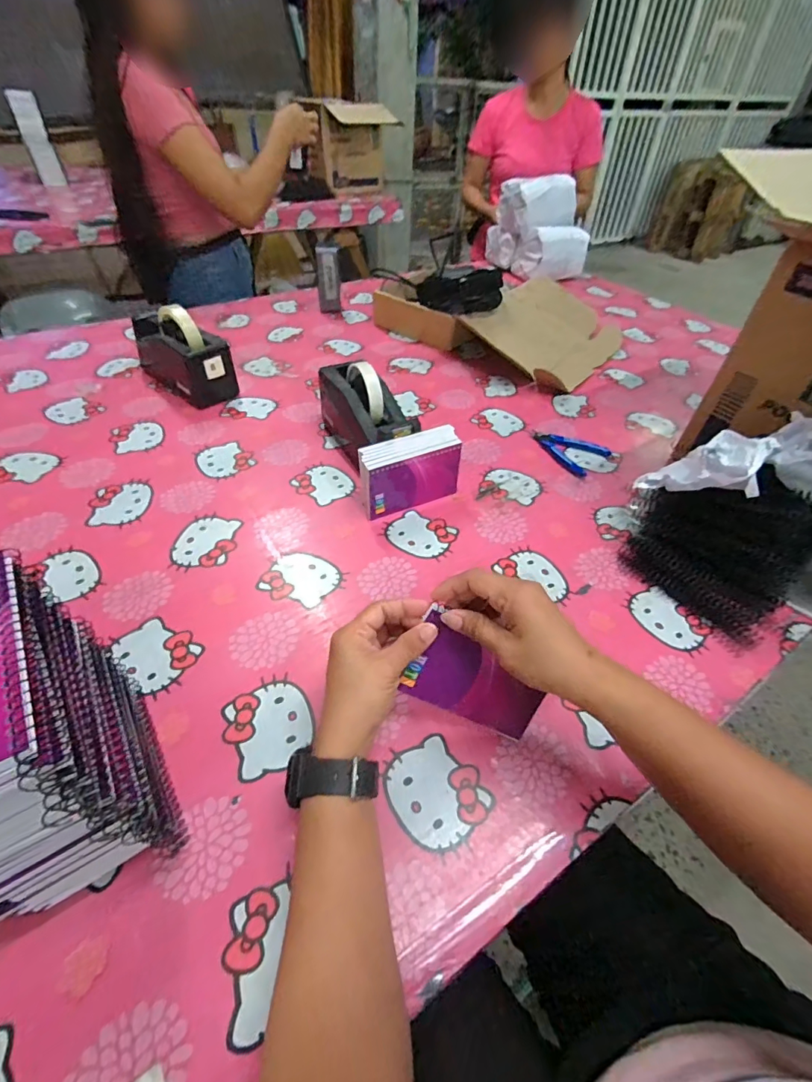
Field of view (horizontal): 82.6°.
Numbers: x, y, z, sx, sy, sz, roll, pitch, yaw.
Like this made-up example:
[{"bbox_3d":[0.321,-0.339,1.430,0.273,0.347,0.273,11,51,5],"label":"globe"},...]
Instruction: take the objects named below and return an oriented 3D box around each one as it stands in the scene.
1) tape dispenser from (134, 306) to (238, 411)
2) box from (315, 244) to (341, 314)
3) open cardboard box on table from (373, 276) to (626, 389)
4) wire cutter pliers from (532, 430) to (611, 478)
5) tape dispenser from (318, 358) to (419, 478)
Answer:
[{"bbox_3d":[-0.381,-0.320,0.775,0.200,0.121,0.081,32,53,24],"label":"tape dispenser"},{"bbox_3d":[-0.173,-0.584,1.034,0.048,0.133,0.034,-7,48,-10],"label":"box"},{"bbox_3d":[0.217,-0.485,0.997,0.449,0.069,0.360,32,53,24],"label":"open cardboard box on table"},{"bbox_3d":[0.245,-0.146,0.714,0.114,0.009,0.092,36,55,26],"label":"wire cutter pliers"},{"bbox_3d":[-0.055,-0.177,0.659,0.080,0.127,0.192,-19,51,-20],"label":"tape dispenser"}]

